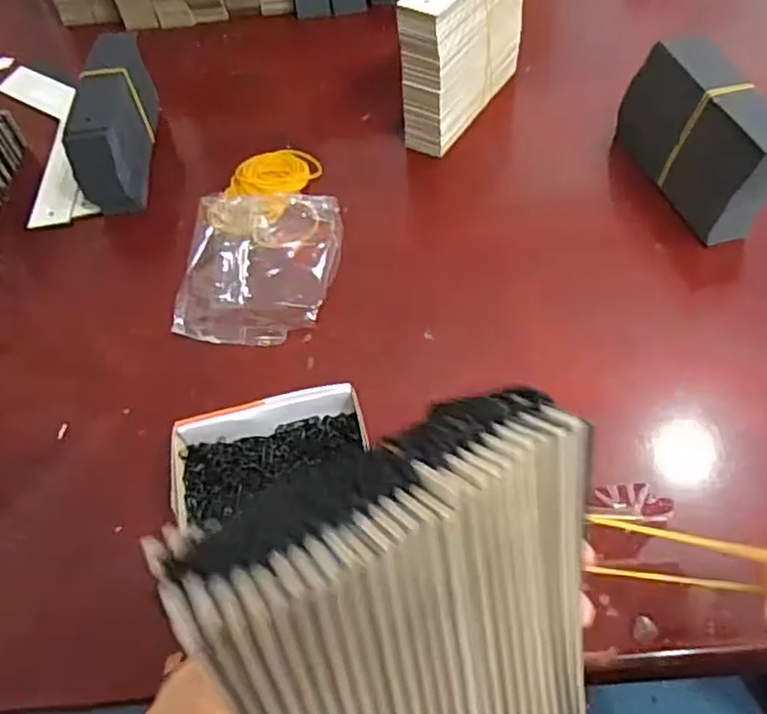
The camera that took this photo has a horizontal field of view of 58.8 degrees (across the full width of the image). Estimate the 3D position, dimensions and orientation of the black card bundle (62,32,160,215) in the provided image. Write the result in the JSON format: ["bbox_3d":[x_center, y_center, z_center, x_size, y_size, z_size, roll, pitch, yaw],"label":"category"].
[{"bbox_3d":[-0.204,-0.181,0.519,0.039,0.066,0.145,-6,55,1],"label":"black card bundle"}]

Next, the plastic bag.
[{"bbox_3d":[-0.080,-0.063,0.445,0.103,0.038,0.109,-1,55,4],"label":"plastic bag"}]

